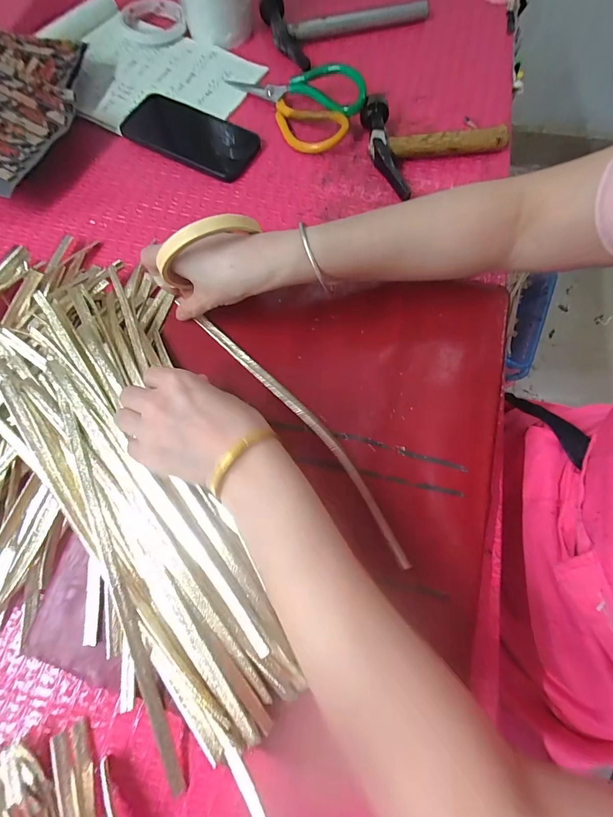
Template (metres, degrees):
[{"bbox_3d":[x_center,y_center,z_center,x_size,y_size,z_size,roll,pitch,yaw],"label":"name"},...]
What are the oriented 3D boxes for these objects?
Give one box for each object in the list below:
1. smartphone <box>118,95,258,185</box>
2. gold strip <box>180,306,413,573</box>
[{"bbox_3d":[-0.140,-0.327,0.435,0.158,0.013,0.079,26,72,6],"label":"smartphone"},{"bbox_3d":[-0.006,0.010,0.299,0.024,0.014,0.268,-38,76,-12],"label":"gold strip"}]

